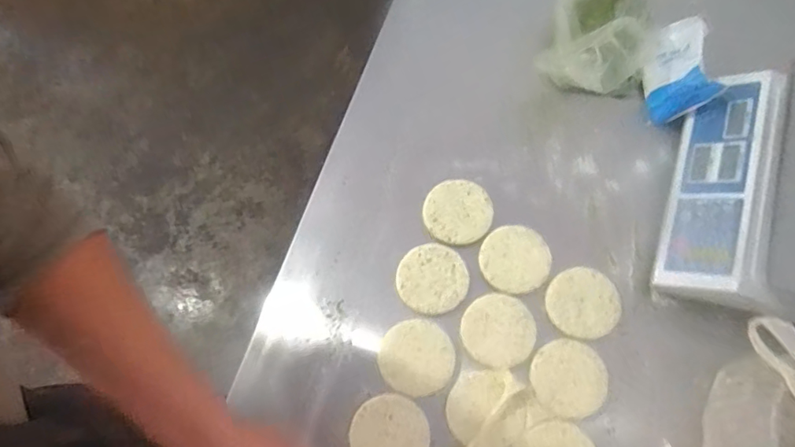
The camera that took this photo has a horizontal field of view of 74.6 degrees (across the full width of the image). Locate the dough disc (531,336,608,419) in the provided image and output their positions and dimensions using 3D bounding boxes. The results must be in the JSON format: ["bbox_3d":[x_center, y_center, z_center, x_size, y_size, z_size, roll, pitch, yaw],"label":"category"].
[{"bbox_3d":[0.218,0.197,0.663,0.091,0.011,0.094,0,70,0],"label":"dough disc"}]

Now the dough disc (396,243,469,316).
[{"bbox_3d":[0.048,0.075,0.711,0.093,0.006,0.095,0,70,0],"label":"dough disc"}]

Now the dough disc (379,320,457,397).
[{"bbox_3d":[0.025,0.173,0.678,0.094,0.006,0.093,0,70,0],"label":"dough disc"}]

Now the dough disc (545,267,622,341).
[{"bbox_3d":[0.249,0.107,0.700,0.096,0.007,0.091,0,70,0],"label":"dough disc"}]

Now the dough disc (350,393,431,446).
[{"bbox_3d":[-0.009,0.263,0.646,0.095,0.011,0.093,-20,71,-7],"label":"dough disc"}]

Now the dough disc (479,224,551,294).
[{"bbox_3d":[0.162,0.048,0.720,0.094,0.014,0.097,0,70,0],"label":"dough disc"}]

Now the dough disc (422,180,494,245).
[{"bbox_3d":[0.086,-0.017,0.746,0.092,0.014,0.100,0,70,0],"label":"dough disc"}]

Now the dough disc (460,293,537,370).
[{"bbox_3d":[0.133,0.141,0.687,0.096,0.006,0.092,0,70,0],"label":"dough disc"}]

